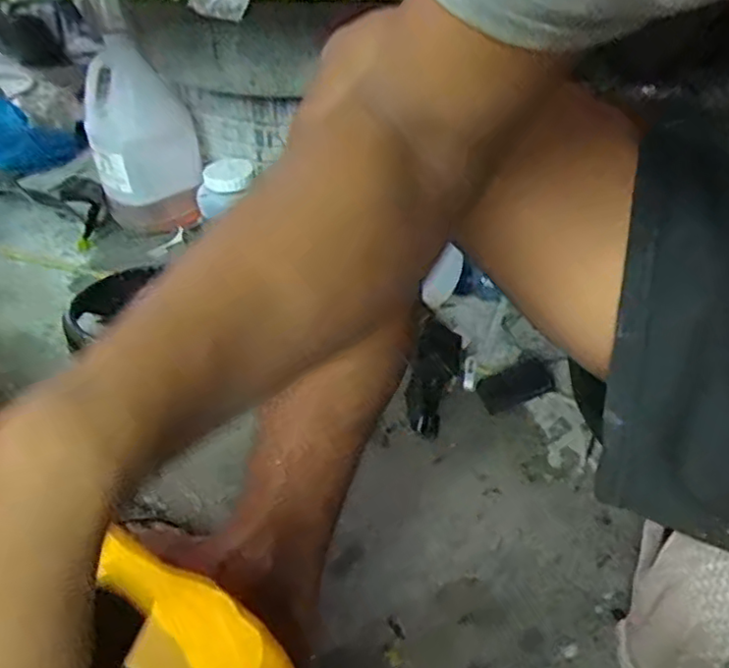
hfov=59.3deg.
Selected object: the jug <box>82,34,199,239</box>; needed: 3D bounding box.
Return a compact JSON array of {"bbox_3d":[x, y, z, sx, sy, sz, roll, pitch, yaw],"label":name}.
[{"bbox_3d":[-0.320,-0.274,0.923,0.147,0.304,0.126,-11,62,-12],"label":"jug"}]

